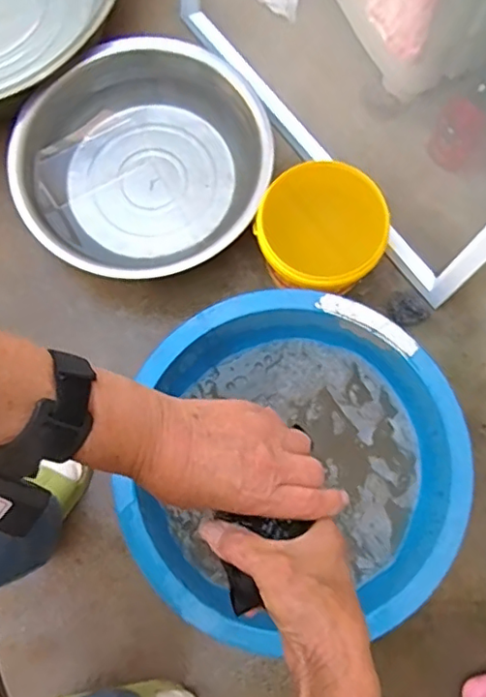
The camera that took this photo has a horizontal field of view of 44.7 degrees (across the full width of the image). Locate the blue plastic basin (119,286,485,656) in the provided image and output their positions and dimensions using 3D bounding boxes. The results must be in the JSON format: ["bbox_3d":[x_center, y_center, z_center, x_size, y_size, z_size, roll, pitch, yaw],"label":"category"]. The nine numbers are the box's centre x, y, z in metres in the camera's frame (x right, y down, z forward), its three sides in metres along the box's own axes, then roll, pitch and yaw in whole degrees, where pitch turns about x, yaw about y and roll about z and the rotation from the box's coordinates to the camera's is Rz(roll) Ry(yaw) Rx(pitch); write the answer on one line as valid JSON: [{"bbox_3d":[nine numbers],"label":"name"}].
[{"bbox_3d":[0.081,0.196,0.994,0.553,0.150,0.550,-1,75,2],"label":"blue plastic basin"}]

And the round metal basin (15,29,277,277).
[{"bbox_3d":[-0.185,-0.353,1.146,0.456,0.164,0.431,-1,75,2],"label":"round metal basin"}]

